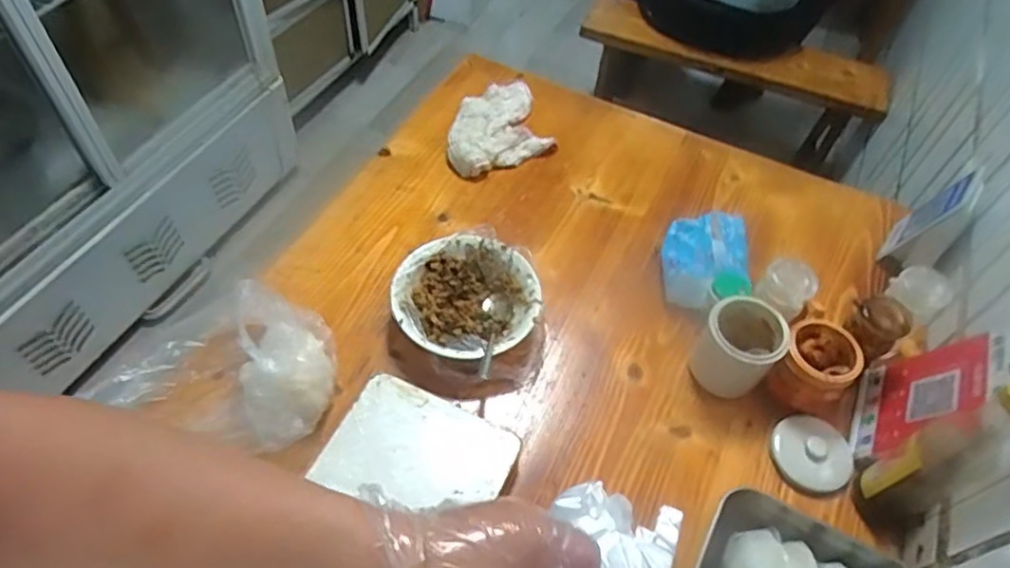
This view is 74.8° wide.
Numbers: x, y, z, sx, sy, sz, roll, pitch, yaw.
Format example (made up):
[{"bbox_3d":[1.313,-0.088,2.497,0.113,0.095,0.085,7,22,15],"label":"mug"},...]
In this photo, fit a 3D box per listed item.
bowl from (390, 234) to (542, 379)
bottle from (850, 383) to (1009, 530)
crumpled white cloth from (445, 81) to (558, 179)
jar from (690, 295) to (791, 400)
[{"bbox_3d":[-0.046,0.025,0.798,0.166,0.059,0.164,2,54,-3],"label":"bowl"},{"bbox_3d":[0.413,0.161,0.619,0.069,0.270,0.064,-19,58,-17],"label":"bottle"},{"bbox_3d":[-0.020,-0.246,1.012,0.157,0.031,0.181,-11,55,-11],"label":"crumpled white cloth"},{"bbox_3d":[0.267,0.071,0.755,0.085,0.095,0.085,2,54,-3],"label":"jar"}]

